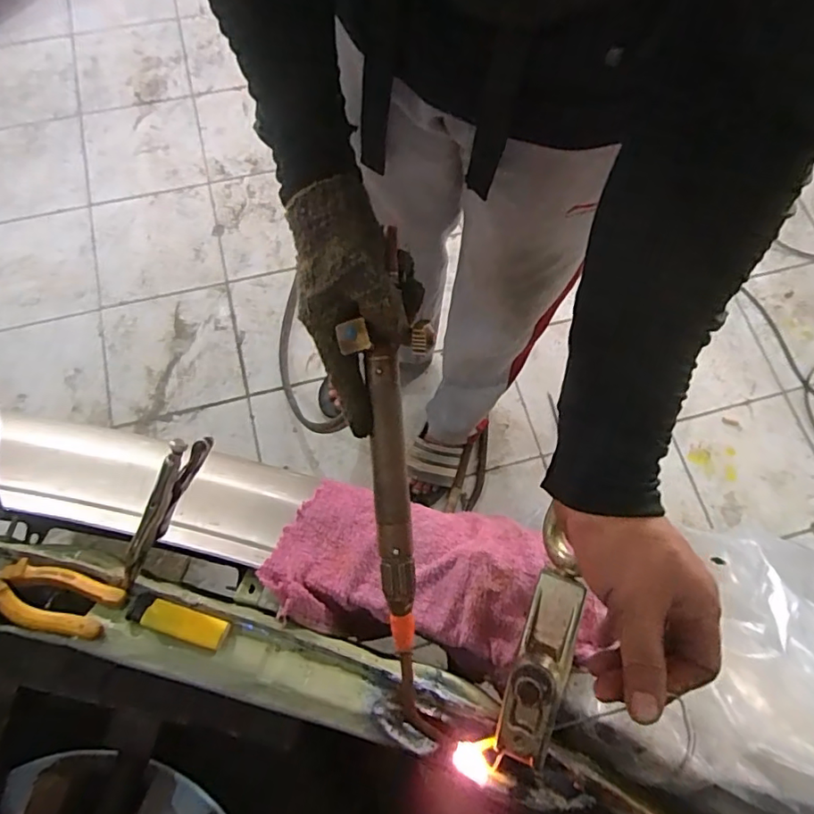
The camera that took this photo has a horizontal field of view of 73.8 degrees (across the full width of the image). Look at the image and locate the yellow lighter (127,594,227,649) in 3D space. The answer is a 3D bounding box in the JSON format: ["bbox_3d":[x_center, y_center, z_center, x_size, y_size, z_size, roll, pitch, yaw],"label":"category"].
[{"bbox_3d":[-0.188,0.174,0.442,0.079,0.015,0.023,16,72,3],"label":"yellow lighter"}]

